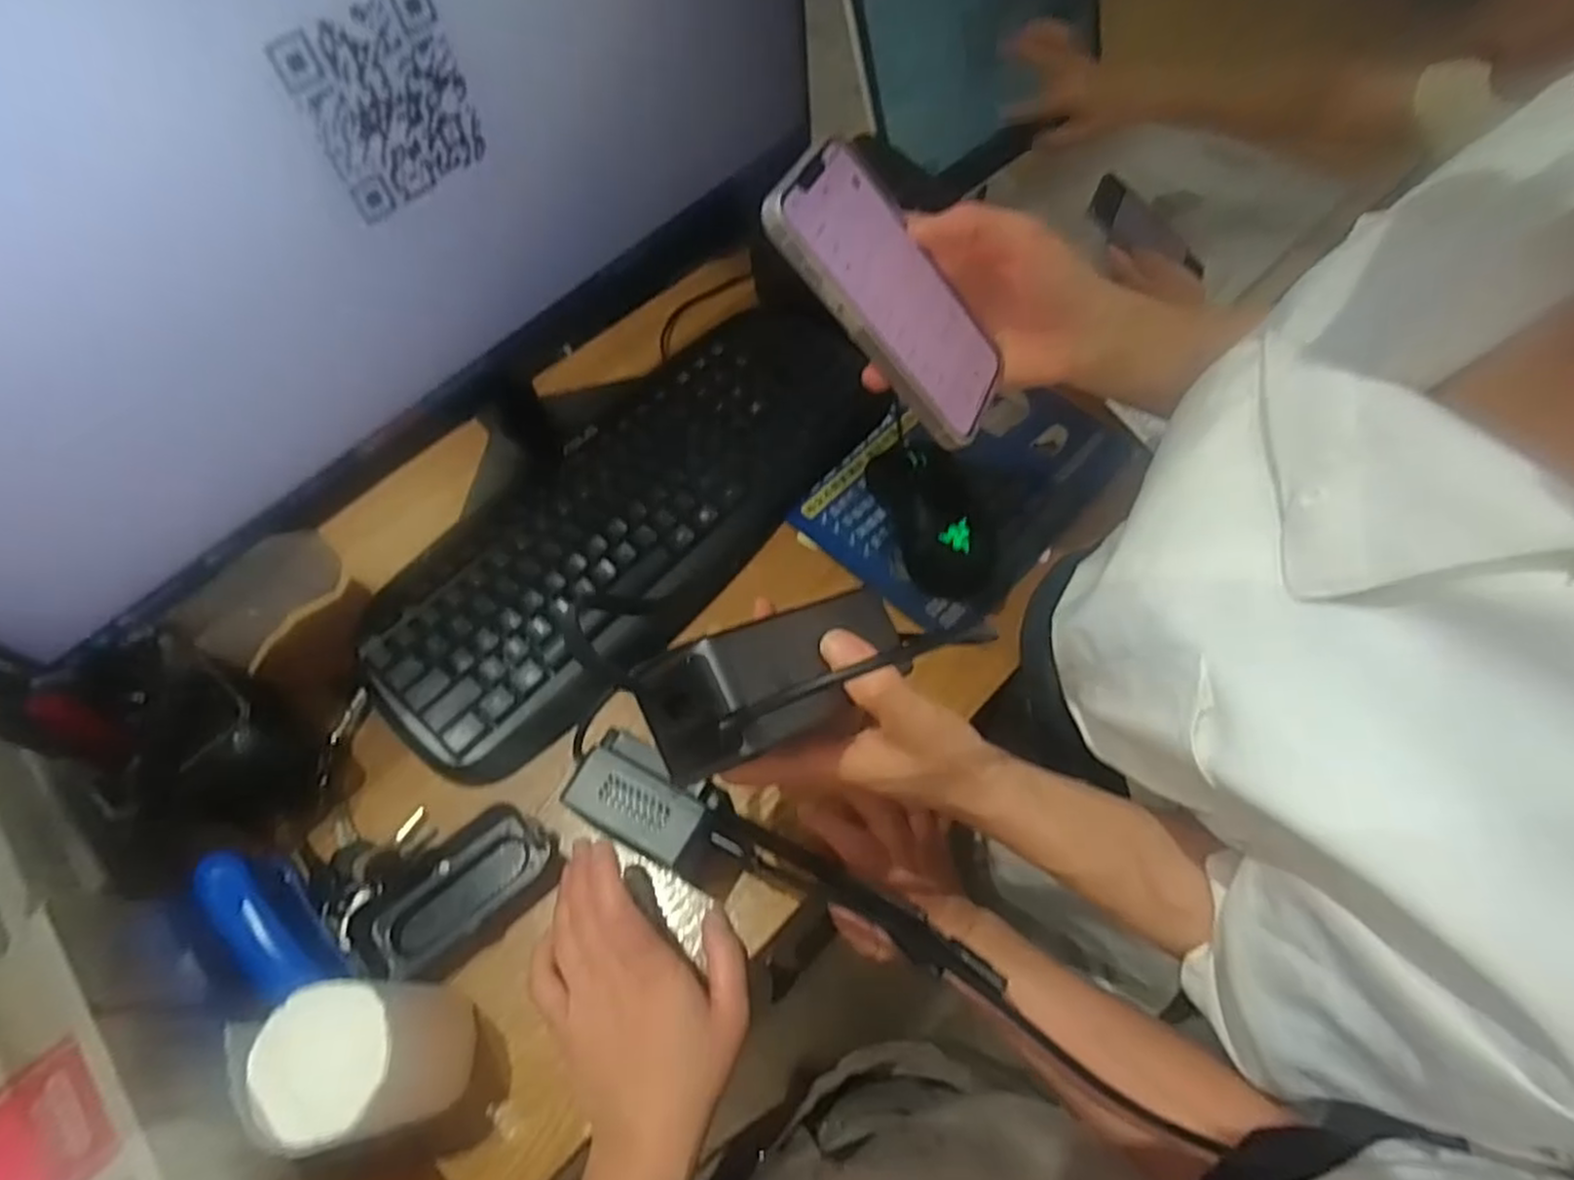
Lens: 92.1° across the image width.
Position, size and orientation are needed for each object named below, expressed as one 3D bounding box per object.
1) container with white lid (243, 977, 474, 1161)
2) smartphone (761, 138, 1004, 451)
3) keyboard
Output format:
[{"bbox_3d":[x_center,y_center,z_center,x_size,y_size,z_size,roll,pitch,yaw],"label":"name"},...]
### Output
[{"bbox_3d":[-0.194,0.221,0.361,0.054,0.102,0.064,-15,62,-7],"label":"container with white lid"},{"bbox_3d":[0.054,-0.139,0.362,0.147,0.010,0.070,46,65,-23],"label":"smartphone"},{"bbox_3d":[-0.105,-0.059,0.540,0.154,0.031,0.412,35,68,19],"label":"keyboard"}]

